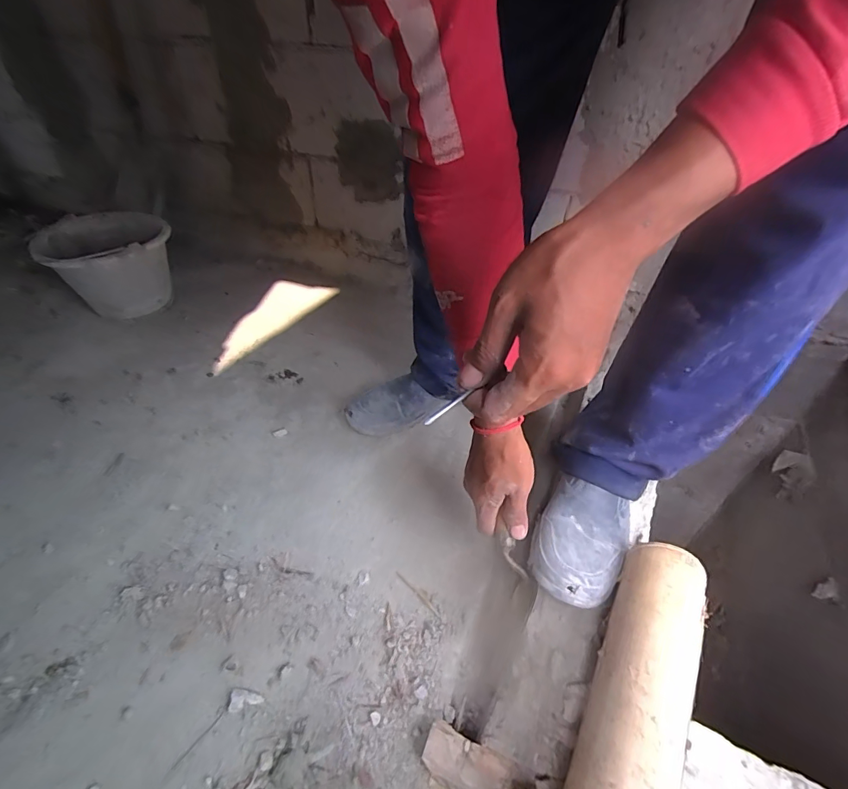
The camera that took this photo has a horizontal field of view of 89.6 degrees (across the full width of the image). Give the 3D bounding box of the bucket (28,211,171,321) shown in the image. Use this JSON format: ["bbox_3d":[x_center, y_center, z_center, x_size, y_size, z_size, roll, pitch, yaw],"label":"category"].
[{"bbox_3d":[-0.679,-0.288,0.942,0.230,0.206,0.232,-20,47,-26],"label":"bucket"}]

